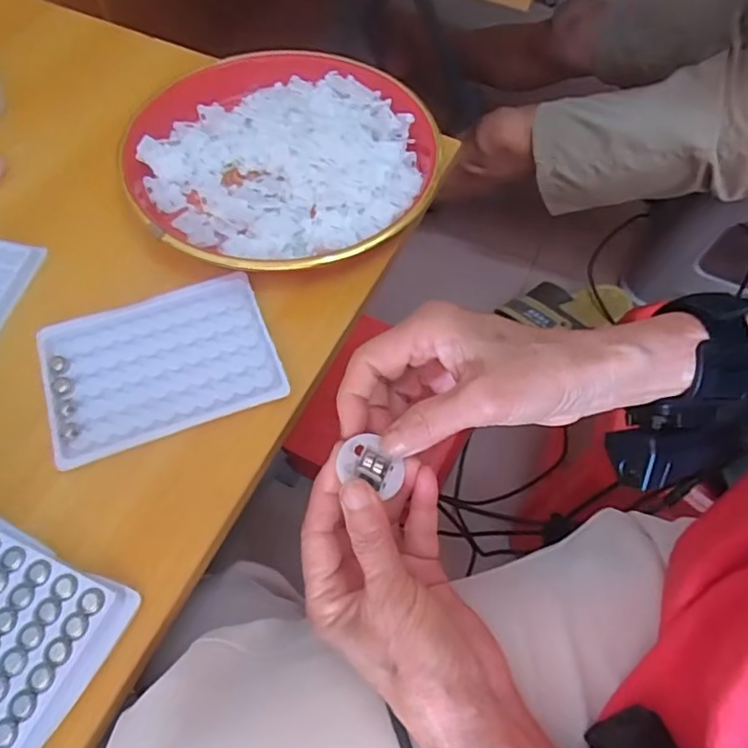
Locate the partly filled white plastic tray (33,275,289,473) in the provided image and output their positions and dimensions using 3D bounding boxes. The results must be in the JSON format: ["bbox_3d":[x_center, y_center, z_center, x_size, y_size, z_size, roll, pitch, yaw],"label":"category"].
[{"bbox_3d":[-0.124,-0.007,0.343,0.128,0.007,0.095,-19,63,-12],"label":"partly filled white plastic tray"}]

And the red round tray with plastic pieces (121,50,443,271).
[{"bbox_3d":[-0.066,-0.157,0.420,0.213,0.025,0.202,1,61,-2],"label":"red round tray with plastic pieces"}]

